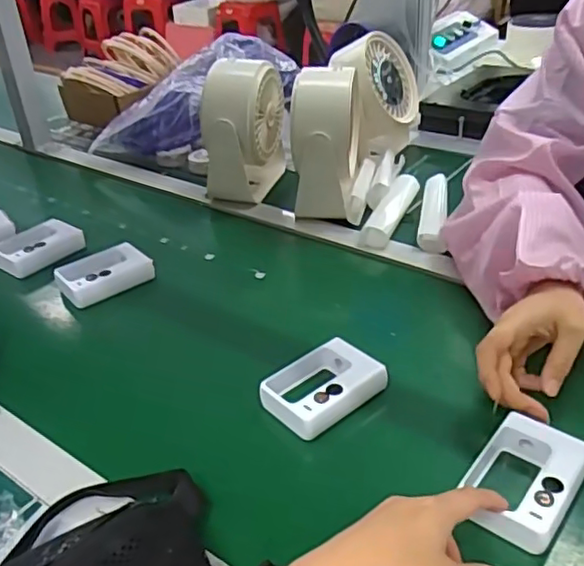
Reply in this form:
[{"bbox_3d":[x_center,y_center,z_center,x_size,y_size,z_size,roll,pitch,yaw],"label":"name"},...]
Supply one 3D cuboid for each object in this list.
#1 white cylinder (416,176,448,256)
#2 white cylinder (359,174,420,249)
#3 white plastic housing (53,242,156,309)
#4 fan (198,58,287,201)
[{"bbox_3d":[0.182,-0.090,0.811,0.031,0.033,0.177,5,33,14],"label":"white cylinder"},{"bbox_3d":[0.133,-0.096,0.826,0.037,0.034,0.163,12,35,23],"label":"white cylinder"},{"bbox_3d":[-0.221,-0.014,0.735,0.102,0.028,0.065,-24,37,-30],"label":"white plastic housing"},{"bbox_3d":[-0.065,-0.216,0.886,0.083,0.179,0.119,8,34,18],"label":"fan"}]

